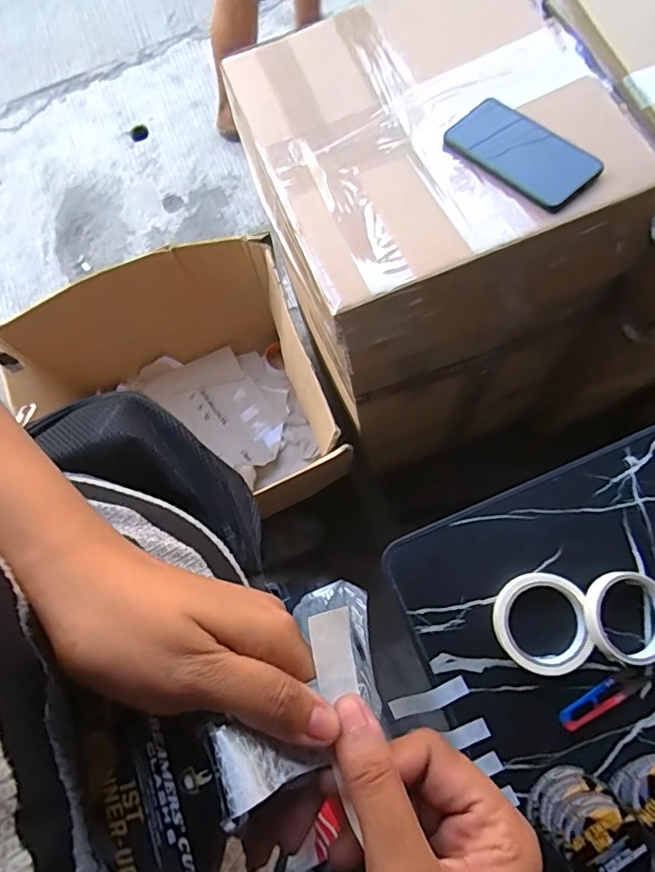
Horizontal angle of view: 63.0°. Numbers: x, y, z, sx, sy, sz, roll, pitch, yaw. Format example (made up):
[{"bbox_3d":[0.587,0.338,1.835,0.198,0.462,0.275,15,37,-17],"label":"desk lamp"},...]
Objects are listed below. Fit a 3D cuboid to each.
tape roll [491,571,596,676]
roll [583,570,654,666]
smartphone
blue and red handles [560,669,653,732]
[{"bbox_3d":[0.218,0.192,0.552,0.091,0.023,0.097,0,78,0],"label":"tape roll"},{"bbox_3d":[0.302,0.182,0.538,0.086,0.023,0.086,0,78,0],"label":"roll"},{"bbox_3d":[0.211,-0.312,0.586,0.080,0.015,0.164,-39,67,-8],"label":"smartphone"},{"bbox_3d":[0.279,0.262,0.537,0.101,0.008,0.023,-30,80,-6],"label":"blue and red handles"}]

